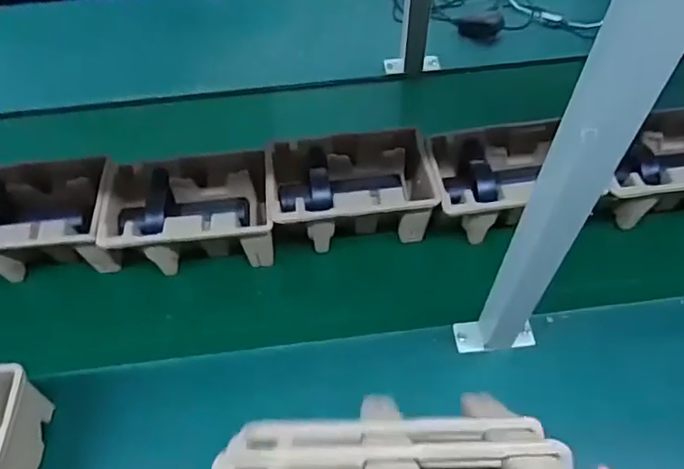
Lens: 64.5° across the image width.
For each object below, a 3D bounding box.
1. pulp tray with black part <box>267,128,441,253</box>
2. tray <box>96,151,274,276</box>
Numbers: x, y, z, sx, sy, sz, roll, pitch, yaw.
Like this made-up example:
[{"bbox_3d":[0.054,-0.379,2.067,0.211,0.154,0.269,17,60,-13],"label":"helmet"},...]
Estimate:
[{"bbox_3d":[0.011,-0.064,0.773,0.228,0.102,0.149,-7,57,-2],"label":"pulp tray with black part"},{"bbox_3d":[-0.205,-0.026,0.757,0.219,0.095,0.134,-7,57,-2],"label":"tray"}]

